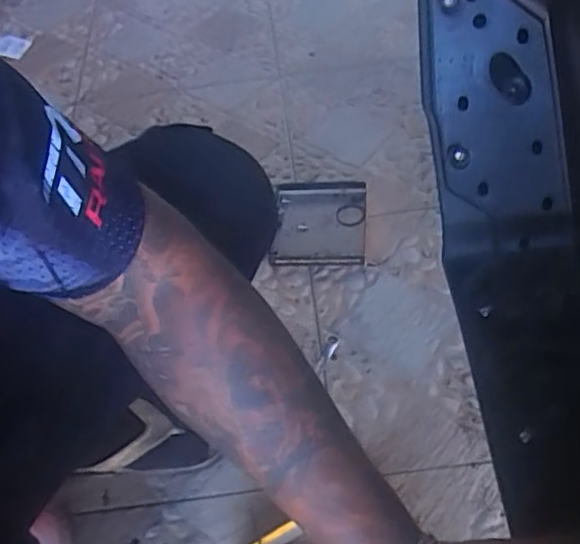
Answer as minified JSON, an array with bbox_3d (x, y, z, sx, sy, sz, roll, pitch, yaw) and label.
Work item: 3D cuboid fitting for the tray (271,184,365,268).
[{"bbox_3d":[0.044,-0.075,0.943,0.134,0.019,0.158,1,52,6],"label":"tray"}]

